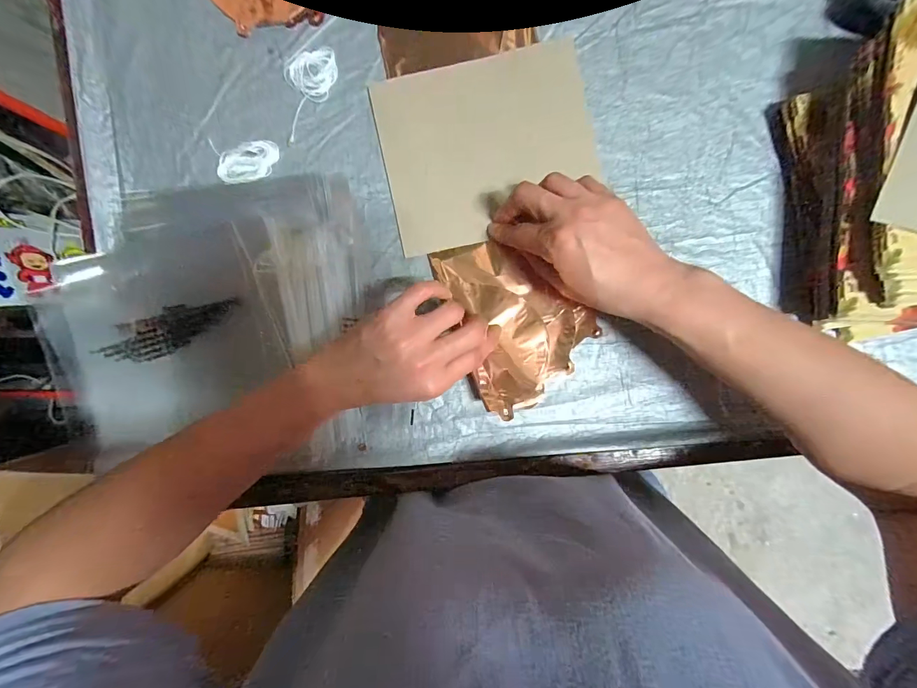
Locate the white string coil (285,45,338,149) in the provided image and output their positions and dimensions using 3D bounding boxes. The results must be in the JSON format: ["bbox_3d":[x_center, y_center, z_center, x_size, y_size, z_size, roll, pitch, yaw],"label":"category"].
[{"bbox_3d":[-0.139,-0.237,0.365,0.048,0.005,0.085,-2,90,3],"label":"white string coil"}]

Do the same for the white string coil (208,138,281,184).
[{"bbox_3d":[-0.204,-0.174,0.367,0.064,0.006,0.039,0,91,3],"label":"white string coil"}]

